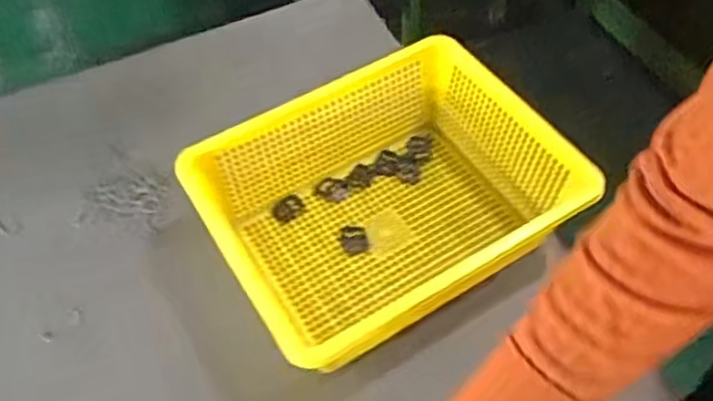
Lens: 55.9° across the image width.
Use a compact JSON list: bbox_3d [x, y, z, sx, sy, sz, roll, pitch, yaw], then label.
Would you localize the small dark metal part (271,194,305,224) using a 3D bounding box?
[{"bbox_3d":[-0.069,0.008,0.670,0.025,0.005,0.035,32,61,23],"label":"small dark metal part"}]

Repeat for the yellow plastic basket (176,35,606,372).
[{"bbox_3d":[0.027,0.001,0.612,0.302,0.097,0.238,-25,56,-15],"label":"yellow plastic basket"}]

